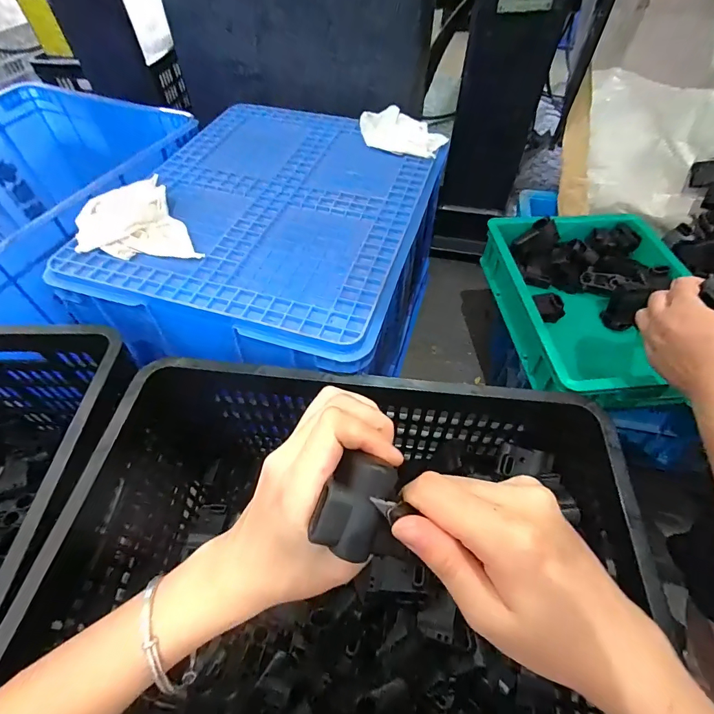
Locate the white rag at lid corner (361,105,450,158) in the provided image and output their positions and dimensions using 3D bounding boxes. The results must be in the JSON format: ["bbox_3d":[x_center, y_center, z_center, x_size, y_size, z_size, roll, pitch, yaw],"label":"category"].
[{"bbox_3d":[0.072,-0.415,0.743,0.100,0.028,0.185,-34,61,-22],"label":"white rag at lid corner"}]

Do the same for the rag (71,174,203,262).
[{"bbox_3d":[-0.328,-0.188,0.577,0.137,0.030,0.193,-26,58,-18],"label":"rag"}]

